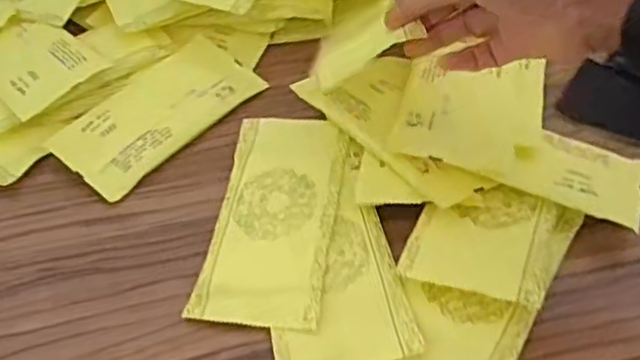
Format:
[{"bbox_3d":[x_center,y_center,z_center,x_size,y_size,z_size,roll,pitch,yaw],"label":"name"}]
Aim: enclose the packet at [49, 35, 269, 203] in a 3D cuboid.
[{"bbox_3d":[-0.131,-0.058,0.534,0.084,0.008,0.172,33,57,21],"label":"packet"}]

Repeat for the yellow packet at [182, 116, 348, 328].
[{"bbox_3d":[-0.030,0.021,0.447,0.084,0.011,0.170,3,51,6],"label":"yellow packet"}]

